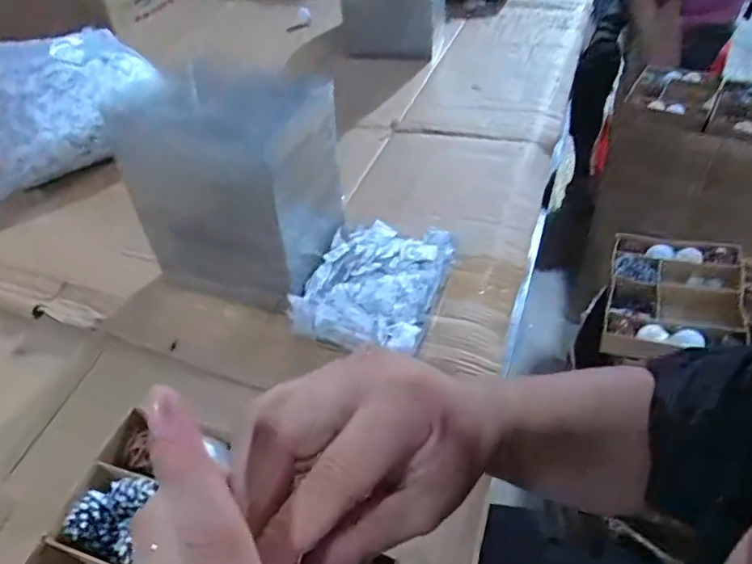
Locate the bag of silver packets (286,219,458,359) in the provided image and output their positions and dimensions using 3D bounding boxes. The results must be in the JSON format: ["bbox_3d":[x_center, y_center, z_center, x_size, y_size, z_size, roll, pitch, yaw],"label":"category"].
[{"bbox_3d":[0.003,-0.006,0.732,0.165,0.041,0.207,13,46,17],"label":"bag of silver packets"}]

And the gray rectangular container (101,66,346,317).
[{"bbox_3d":[-0.173,-0.122,0.728,0.208,0.225,0.179,11,46,16],"label":"gray rectangular container"}]

